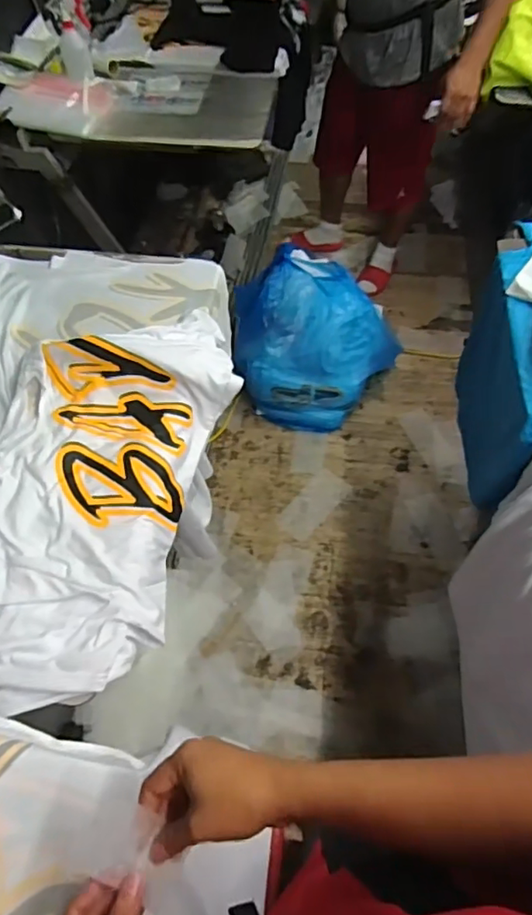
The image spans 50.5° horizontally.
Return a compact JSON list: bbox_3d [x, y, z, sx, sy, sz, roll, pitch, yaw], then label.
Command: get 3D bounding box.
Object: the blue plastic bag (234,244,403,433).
[{"bbox_3d":[0.123,-0.381,1.815,0.484,0.398,0.423,31,64,21],"label":"blue plastic bag"}]

